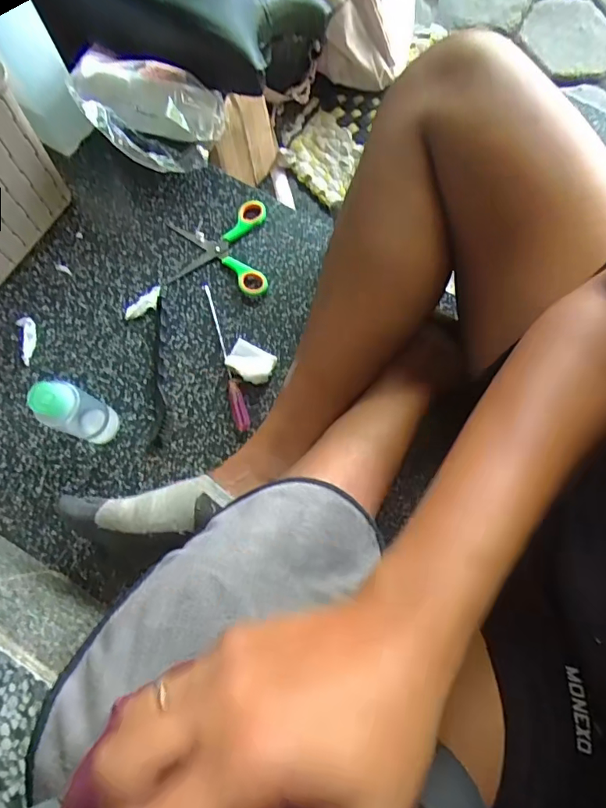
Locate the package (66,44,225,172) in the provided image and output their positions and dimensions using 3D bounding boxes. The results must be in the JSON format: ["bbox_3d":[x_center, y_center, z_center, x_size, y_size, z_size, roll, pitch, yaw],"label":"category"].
[{"bbox_3d":[-0.169,-0.321,0.570,0.165,0.053,0.103,5,110,-29],"label":"package"}]

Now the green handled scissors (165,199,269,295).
[{"bbox_3d":[-0.103,-0.191,0.619,0.119,0.014,0.118,1,77,1],"label":"green handled scissors"}]

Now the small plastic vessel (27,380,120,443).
[{"bbox_3d":[-0.224,0.009,0.508,0.032,0.143,0.043,24,78,6],"label":"small plastic vessel"}]

